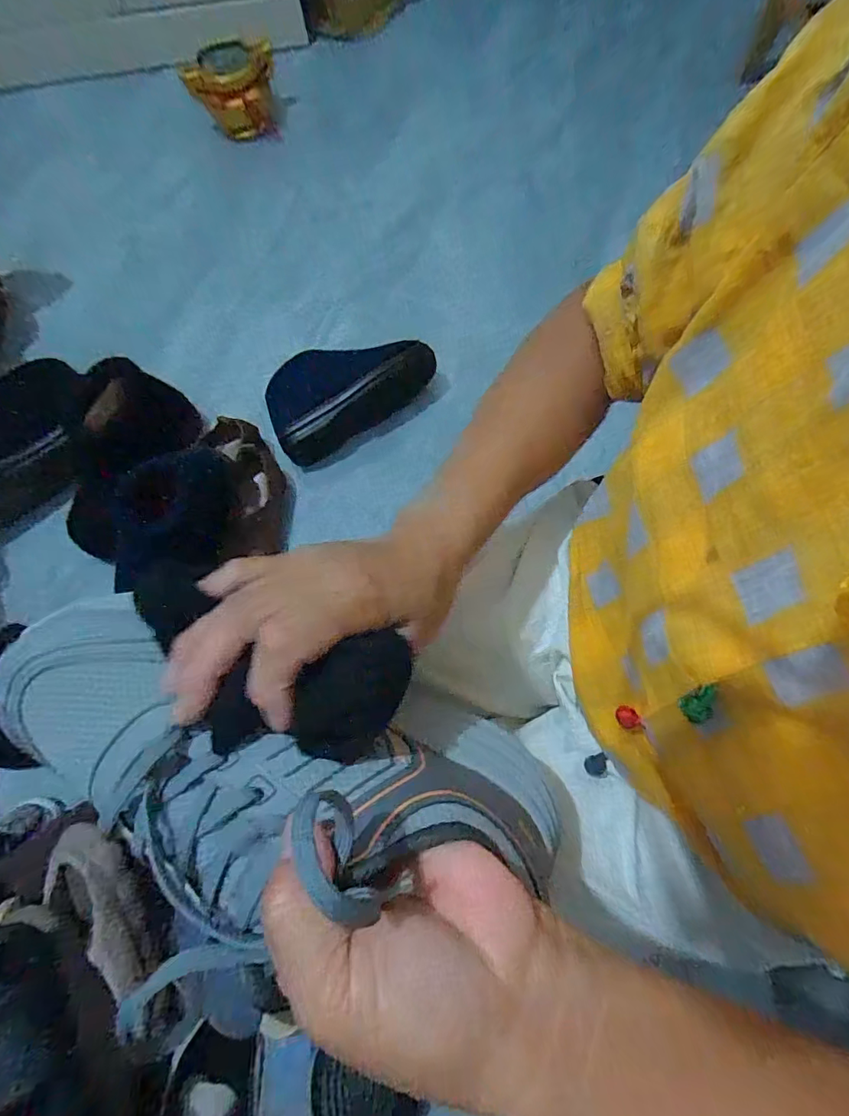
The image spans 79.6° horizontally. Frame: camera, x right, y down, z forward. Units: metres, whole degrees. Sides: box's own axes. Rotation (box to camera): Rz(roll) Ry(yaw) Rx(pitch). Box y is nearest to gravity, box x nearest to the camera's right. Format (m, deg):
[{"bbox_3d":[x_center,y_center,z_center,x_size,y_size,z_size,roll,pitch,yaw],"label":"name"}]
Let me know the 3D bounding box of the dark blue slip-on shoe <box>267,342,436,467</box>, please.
[{"bbox_3d":[-0.137,-0.298,0.862,0.289,0.092,0.150,-33,74,-9],"label":"dark blue slip-on shoe"}]

